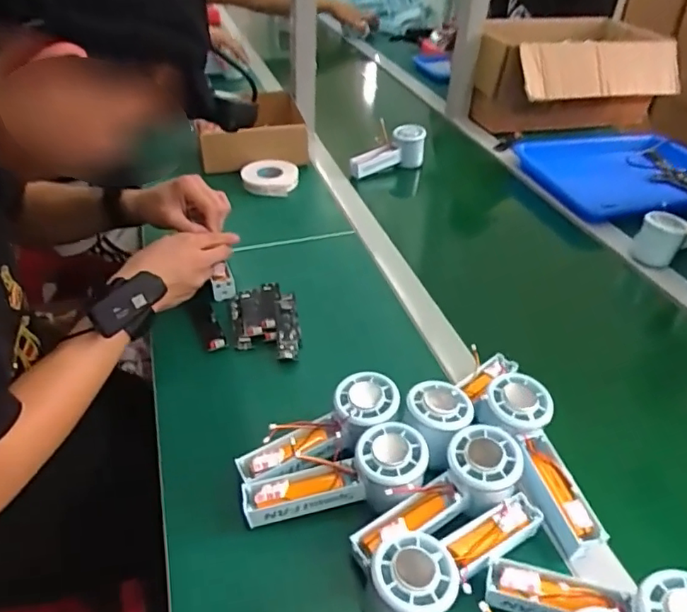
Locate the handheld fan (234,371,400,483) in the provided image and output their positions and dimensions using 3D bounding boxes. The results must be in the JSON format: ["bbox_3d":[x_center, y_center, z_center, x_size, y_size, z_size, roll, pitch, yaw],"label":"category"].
[{"bbox_3d":[-0.020,0.108,0.475,0.152,0.039,0.059,-24,53,-15],"label":"handheld fan"}]

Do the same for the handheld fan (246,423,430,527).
[{"bbox_3d":[-0.007,0.142,0.442,0.147,0.064,0.059,-5,39,-9],"label":"handheld fan"}]

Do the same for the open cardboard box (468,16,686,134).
[{"bbox_3d":[0.461,-0.454,1.115,0.383,0.181,0.245,-12,41,-17],"label":"open cardboard box"}]

